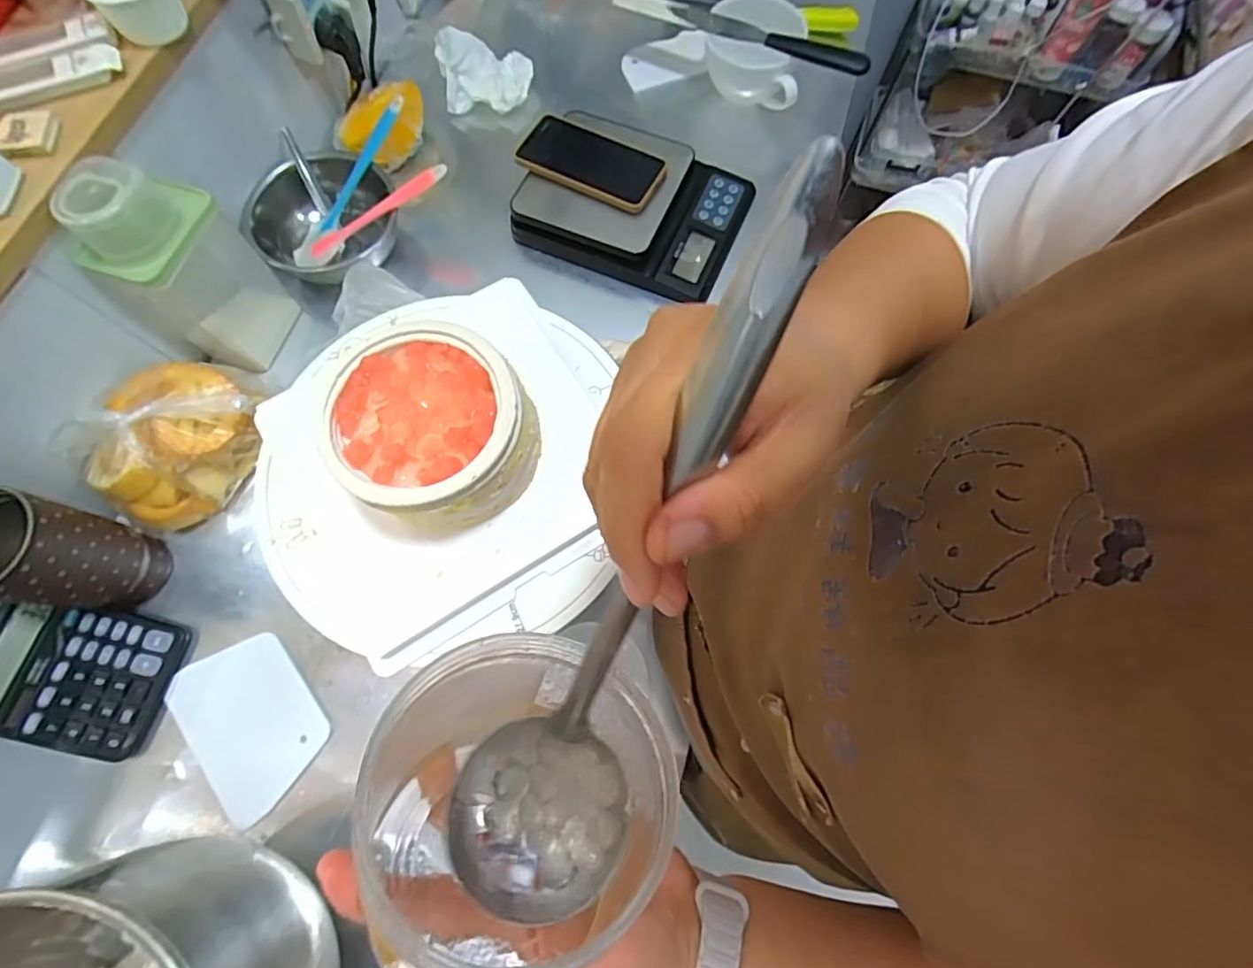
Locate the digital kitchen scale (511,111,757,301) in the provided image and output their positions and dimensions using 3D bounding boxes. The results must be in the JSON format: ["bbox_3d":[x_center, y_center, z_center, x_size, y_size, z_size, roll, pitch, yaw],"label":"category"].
[{"bbox_3d":[0.004,-0.325,0.652,0.255,0.038,0.179,22,74,6],"label":"digital kitchen scale"}]

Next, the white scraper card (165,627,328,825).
[{"bbox_3d":[-0.335,0.211,0.505,0.104,0.007,0.146,-38,76,-11],"label":"white scraper card"}]

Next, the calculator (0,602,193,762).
[{"bbox_3d":[-0.486,0.167,0.499,0.149,0.038,0.127,10,73,3],"label":"calculator"}]

